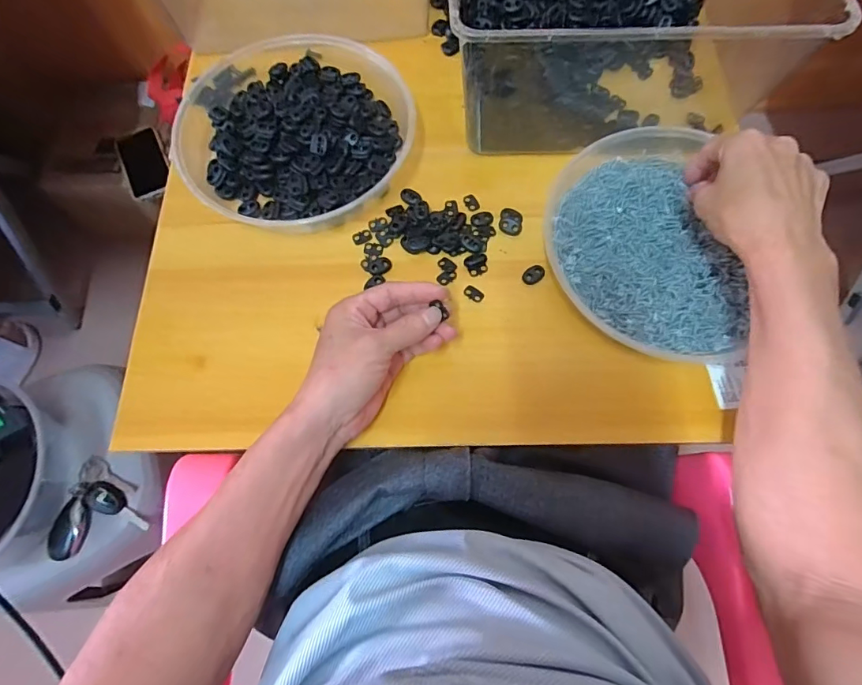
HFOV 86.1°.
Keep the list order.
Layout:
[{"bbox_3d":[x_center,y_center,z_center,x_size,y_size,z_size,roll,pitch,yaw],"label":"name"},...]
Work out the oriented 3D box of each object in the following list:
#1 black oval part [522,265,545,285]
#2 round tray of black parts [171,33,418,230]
[{"bbox_3d":[0.094,-0.062,0.425,0.021,0.004,0.015,-31,73,-9],"label":"black oval part"},{"bbox_3d":[-0.145,-0.228,0.469,0.221,0.037,0.236,0,71,1],"label":"round tray of black parts"}]

